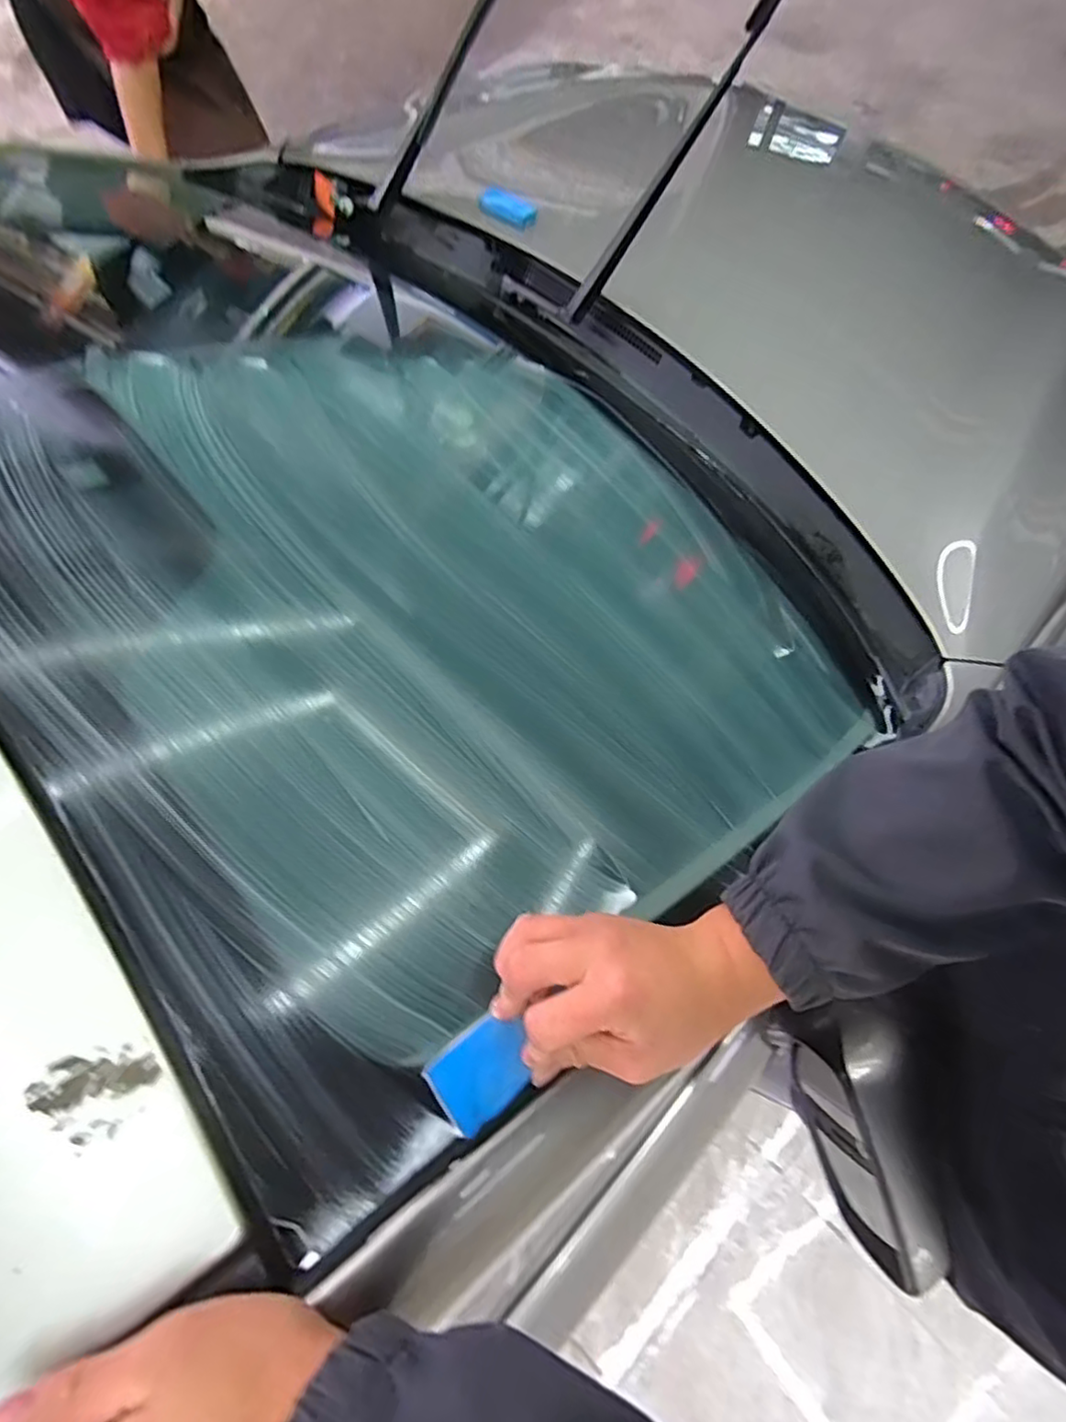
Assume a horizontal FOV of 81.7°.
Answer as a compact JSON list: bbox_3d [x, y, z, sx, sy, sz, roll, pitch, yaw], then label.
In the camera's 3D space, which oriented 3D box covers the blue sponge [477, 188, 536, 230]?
[{"bbox_3d":[-0.046,-0.882,1.081,0.106,0.019,0.052,34,74,10],"label":"blue sponge"}]

